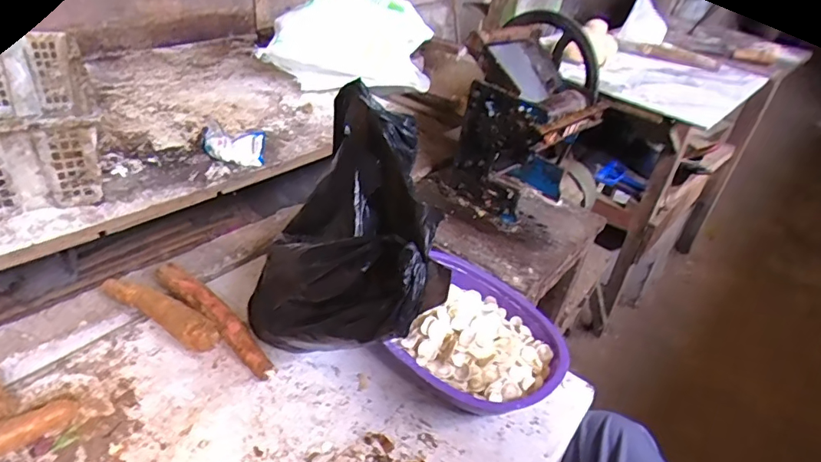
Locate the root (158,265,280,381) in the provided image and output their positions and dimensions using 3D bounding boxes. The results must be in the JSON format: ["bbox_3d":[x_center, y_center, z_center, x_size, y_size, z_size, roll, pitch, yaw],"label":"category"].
[{"bbox_3d":[-0.269,0.116,0.700,0.249,0.028,0.036,30,42,28],"label":"root"}]

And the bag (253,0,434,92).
[{"bbox_3d":[-0.148,-0.555,1.440,0.517,0.206,0.329,-4,35,-23],"label":"bag"}]

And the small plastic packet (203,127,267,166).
[{"bbox_3d":[-0.354,-0.165,1.013,0.125,0.072,0.035,6,32,-8],"label":"small plastic packet"}]

